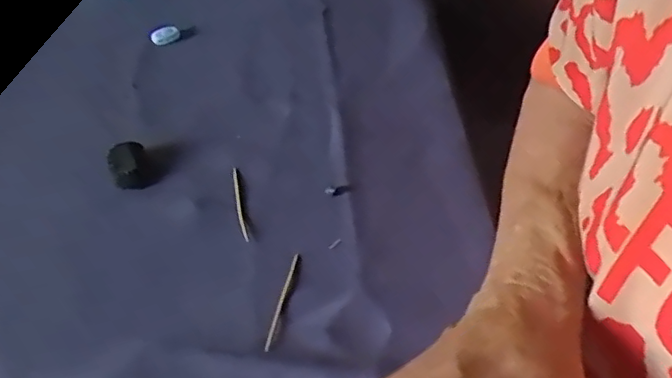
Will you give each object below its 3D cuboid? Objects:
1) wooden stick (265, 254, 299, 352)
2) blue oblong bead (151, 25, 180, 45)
[{"bbox_3d":[-0.027,0.055,0.308,0.004,0.006,0.060,7,46,10],"label":"wooden stick"},{"bbox_3d":[-0.138,-0.125,0.482,0.022,0.011,0.009,-21,48,-17],"label":"blue oblong bead"}]

